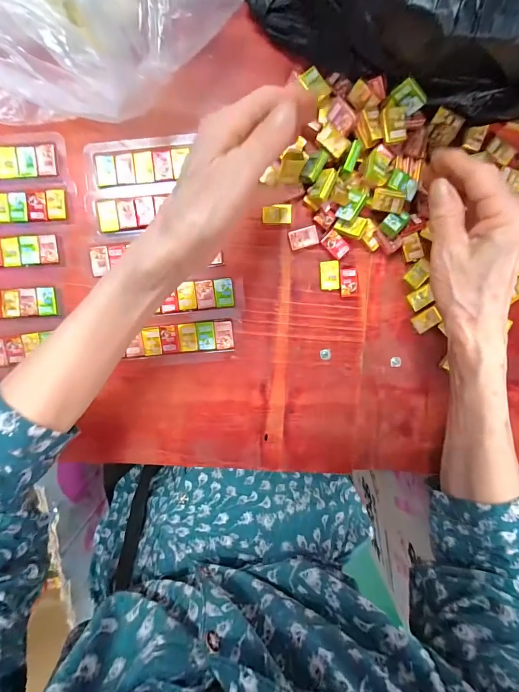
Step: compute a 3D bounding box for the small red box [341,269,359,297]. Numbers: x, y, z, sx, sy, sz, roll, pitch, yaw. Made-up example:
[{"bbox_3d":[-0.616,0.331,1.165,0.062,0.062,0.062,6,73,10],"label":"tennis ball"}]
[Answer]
[{"bbox_3d":[0.083,-0.058,0.297,0.017,0.010,0.025,-4,95,1],"label":"small red box"}]

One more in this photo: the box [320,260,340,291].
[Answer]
[{"bbox_3d":[0.065,-0.065,0.297,0.016,0.009,0.026,-3,95,1],"label":"box"}]

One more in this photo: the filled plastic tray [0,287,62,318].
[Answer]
[{"bbox_3d":[-0.247,-0.038,0.298,0.123,0.004,0.027,-3,95,1],"label":"filled plastic tray"}]

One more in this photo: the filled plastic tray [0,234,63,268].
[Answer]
[{"bbox_3d":[-0.243,-0.086,0.292,0.122,0.004,0.028,-3,95,1],"label":"filled plastic tray"}]

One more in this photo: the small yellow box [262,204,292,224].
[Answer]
[{"bbox_3d":[0.016,-0.119,0.289,0.026,0.004,0.017,0,95,1],"label":"small yellow box"}]

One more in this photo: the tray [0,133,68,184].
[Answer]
[{"bbox_3d":[-0.236,-0.162,0.286,0.131,0.010,0.039,-3,95,1],"label":"tray"}]

